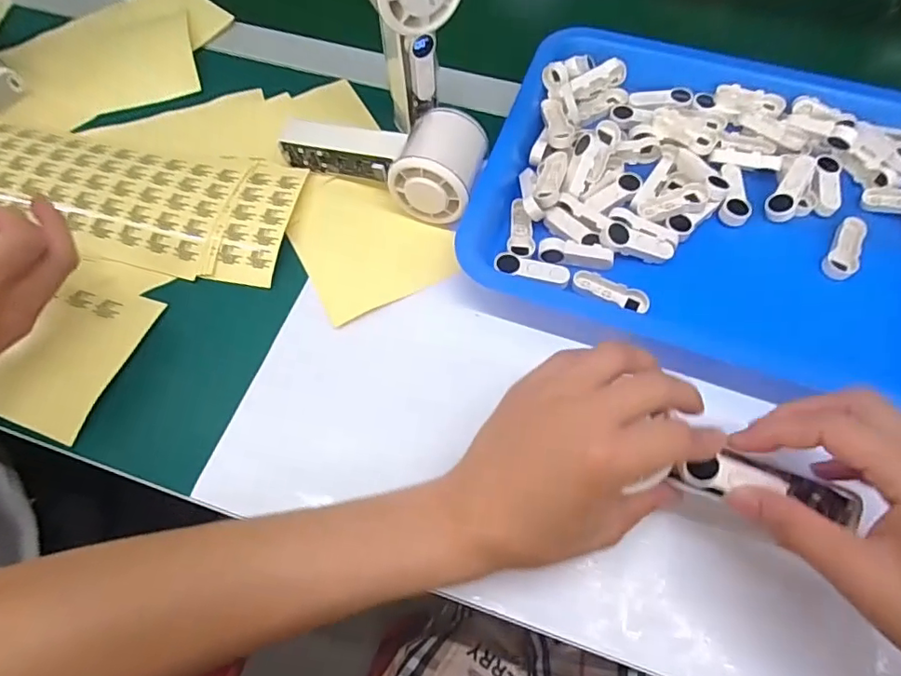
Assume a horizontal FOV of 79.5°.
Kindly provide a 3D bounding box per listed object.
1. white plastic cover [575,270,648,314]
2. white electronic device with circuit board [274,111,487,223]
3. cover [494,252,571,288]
[{"bbox_3d":[0.106,-0.030,0.359,0.050,0.011,0.014,25,66,12],"label":"white plastic cover"},{"bbox_3d":[-0.053,-0.135,0.385,0.152,0.044,0.065,17,65,8],"label":"white electronic device with circuit board"},{"bbox_3d":[0.054,-0.044,0.360,0.048,0.008,0.017,17,65,8],"label":"cover"}]

